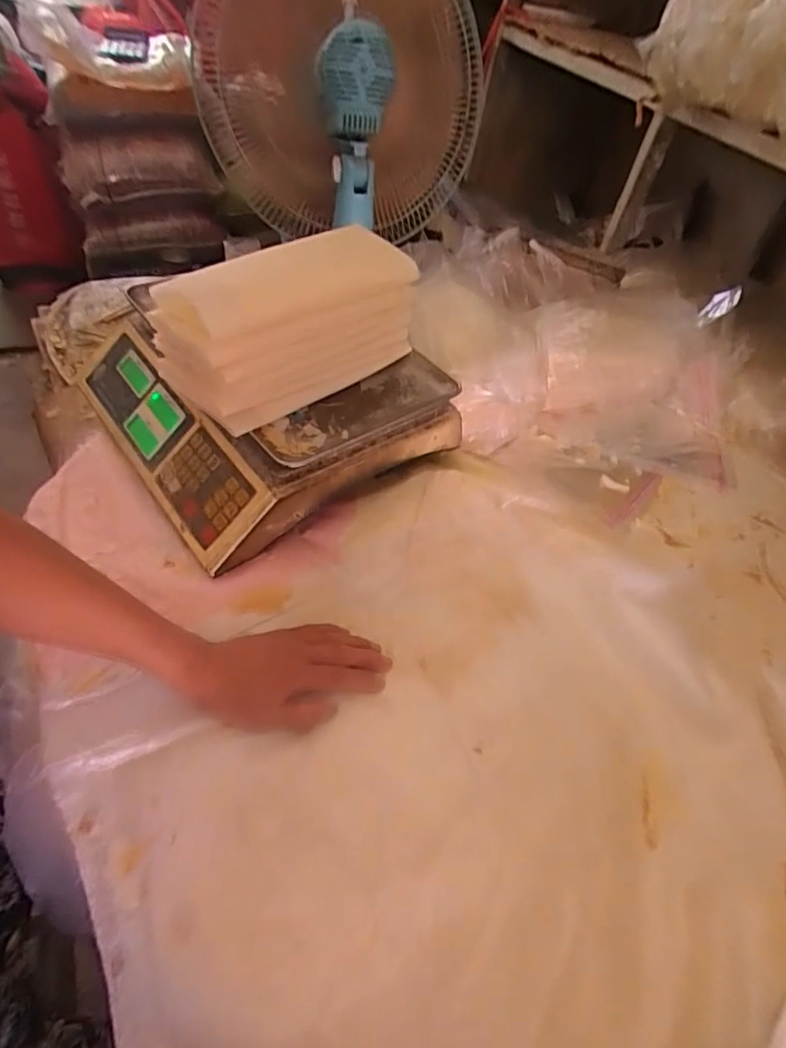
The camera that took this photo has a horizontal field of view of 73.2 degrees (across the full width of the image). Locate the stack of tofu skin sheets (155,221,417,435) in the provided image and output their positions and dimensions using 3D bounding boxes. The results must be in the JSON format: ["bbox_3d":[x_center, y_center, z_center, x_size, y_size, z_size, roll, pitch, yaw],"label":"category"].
[{"bbox_3d":[-0.103,-0.199,0.538,0.127,0.116,0.248,37,52,22],"label":"stack of tofu skin sheets"}]

